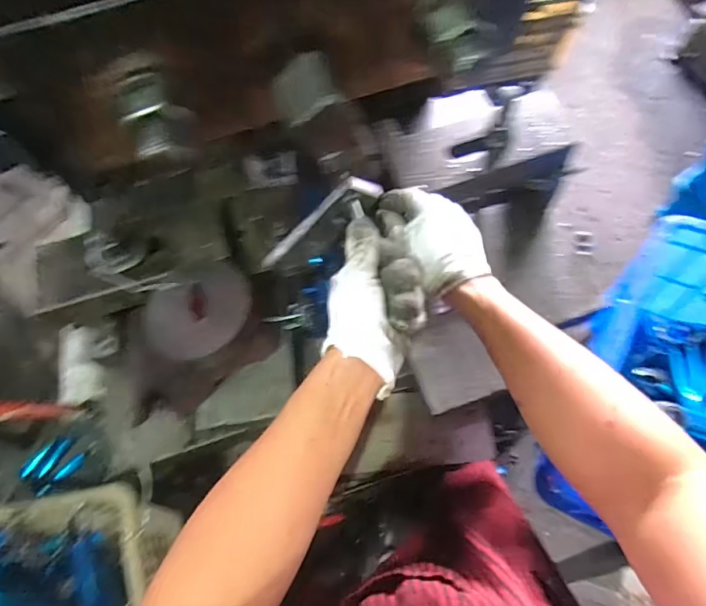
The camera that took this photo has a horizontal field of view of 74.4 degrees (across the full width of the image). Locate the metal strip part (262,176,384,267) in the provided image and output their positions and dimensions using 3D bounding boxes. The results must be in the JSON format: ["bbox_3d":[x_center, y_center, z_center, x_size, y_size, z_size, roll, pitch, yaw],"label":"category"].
[{"bbox_3d":[-0.035,-0.073,0.435,0.135,0.037,0.015,-32,61,28],"label":"metal strip part"}]

